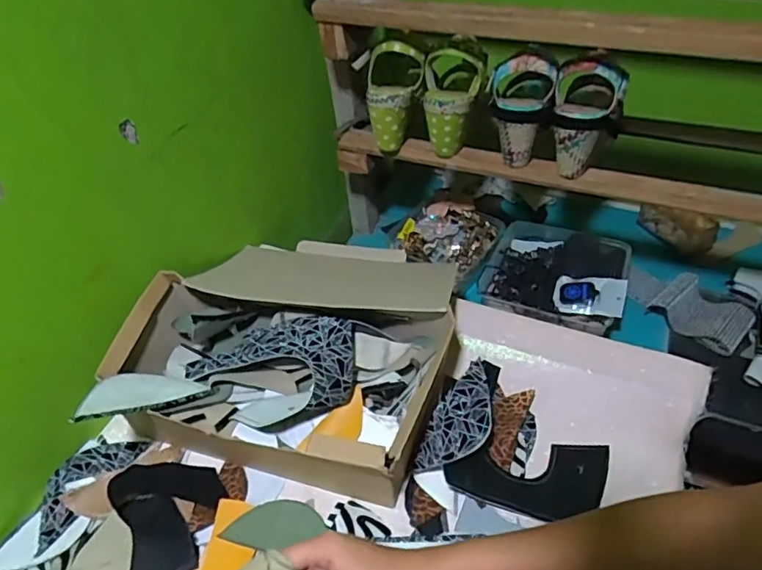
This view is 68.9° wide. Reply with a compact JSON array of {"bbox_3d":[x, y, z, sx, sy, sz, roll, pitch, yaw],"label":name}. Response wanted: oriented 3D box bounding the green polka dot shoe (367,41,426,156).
[{"bbox_3d":[0.011,-0.254,0.763,0.070,0.147,0.065,16,29,17],"label":"green polka dot shoe"}]

